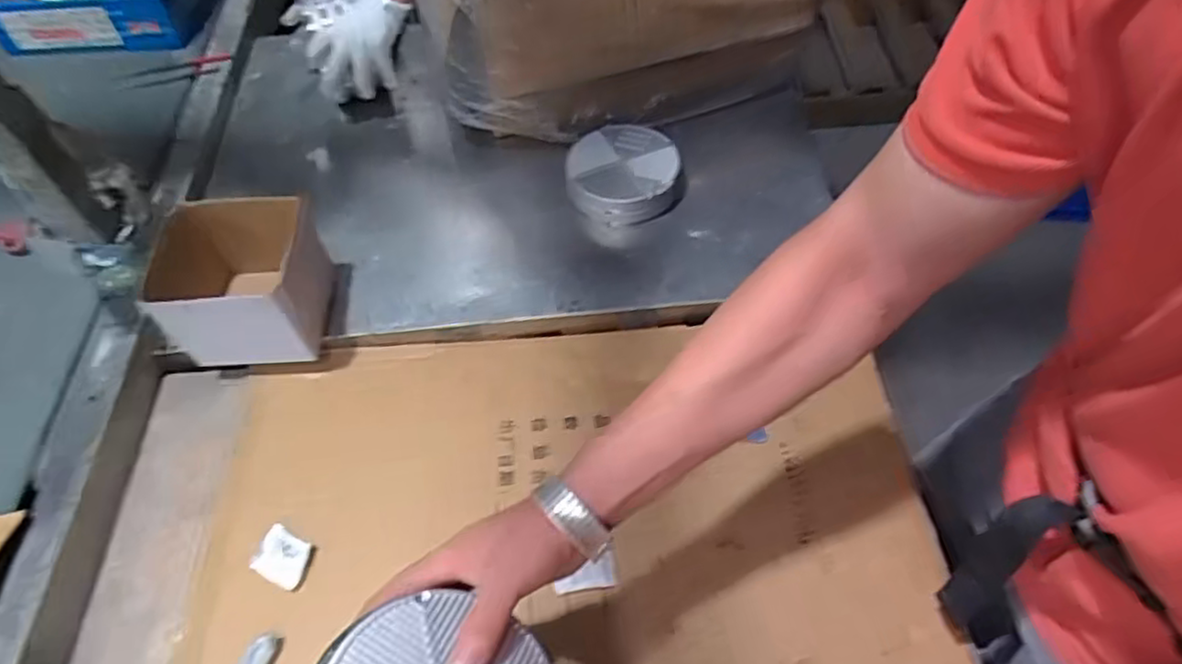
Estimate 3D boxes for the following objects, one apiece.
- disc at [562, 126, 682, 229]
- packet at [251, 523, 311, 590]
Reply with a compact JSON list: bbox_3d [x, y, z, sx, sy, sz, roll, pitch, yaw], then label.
[{"bbox_3d":[0.039,-0.196,0.895,0.136,0.066,0.136,2,55,-3],"label":"disc"},{"bbox_3d":[-0.291,0.214,0.666,0.052,0.010,0.044,21,58,18],"label":"packet"}]

